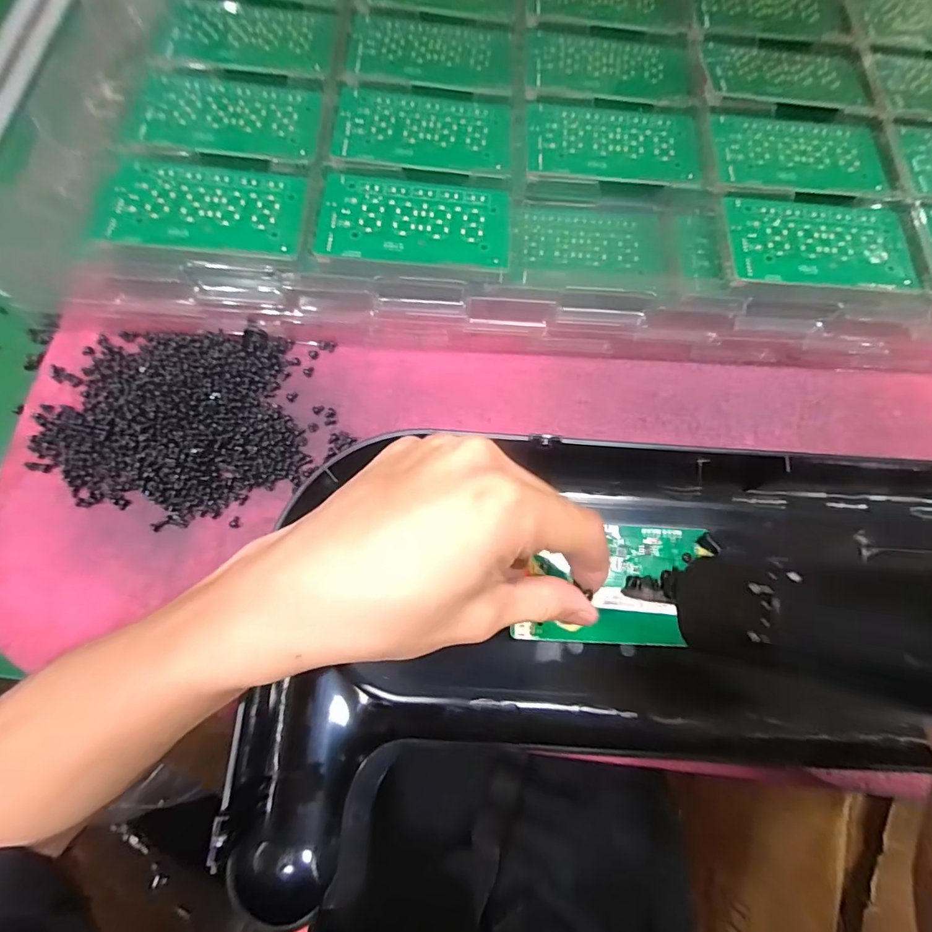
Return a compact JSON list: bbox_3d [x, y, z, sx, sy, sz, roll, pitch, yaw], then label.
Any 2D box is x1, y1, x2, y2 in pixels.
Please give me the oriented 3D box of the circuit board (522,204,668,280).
[{"bbox_3d":[0.077,-0.137,0.288,0.086,0.004,0.050,3,76,-4],"label":"circuit board"}]

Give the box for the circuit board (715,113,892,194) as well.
[{"bbox_3d":[0.208,-0.196,0.297,0.105,0.004,0.057,2,73,-1],"label":"circuit board"}]

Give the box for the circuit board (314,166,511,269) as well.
[{"bbox_3d":[-0.028,-0.141,0.273,0.106,0.004,0.059,4,71,-4],"label":"circuit board"}]

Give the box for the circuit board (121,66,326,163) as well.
[{"bbox_3d":[-0.142,-0.211,0.285,0.107,0.005,0.062,4,73,0],"label":"circuit board"}]

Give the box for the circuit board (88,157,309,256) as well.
[{"bbox_3d":[-0.145,-0.145,0.265,0.105,0.005,0.057,5,73,0],"label":"circuit board"}]

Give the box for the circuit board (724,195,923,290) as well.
[{"bbox_3d":[0.205,-0.130,0.275,0.106,0.005,0.062,1,73,-1],"label":"circuit board"}]

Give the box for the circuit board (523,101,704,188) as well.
[{"bbox_3d":[0.092,-0.201,0.294,0.106,0.004,0.058,4,73,0],"label":"circuit board"}]

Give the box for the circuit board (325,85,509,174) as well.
[{"bbox_3d":[-0.025,-0.206,0.290,0.105,0.004,0.058,3,73,0],"label":"circuit board"}]

